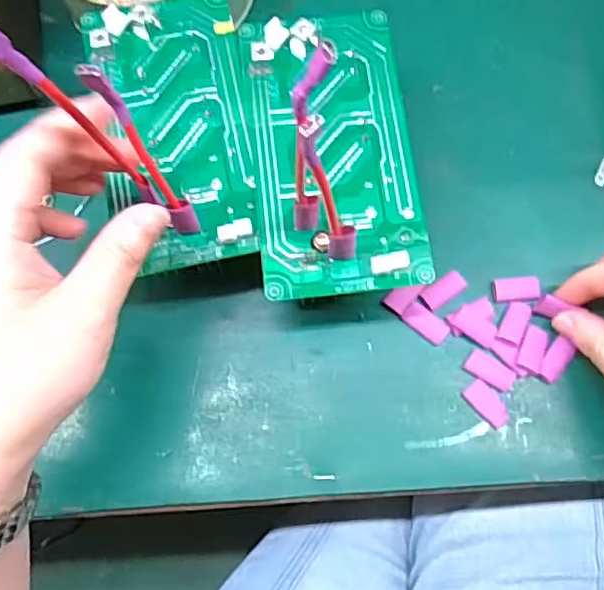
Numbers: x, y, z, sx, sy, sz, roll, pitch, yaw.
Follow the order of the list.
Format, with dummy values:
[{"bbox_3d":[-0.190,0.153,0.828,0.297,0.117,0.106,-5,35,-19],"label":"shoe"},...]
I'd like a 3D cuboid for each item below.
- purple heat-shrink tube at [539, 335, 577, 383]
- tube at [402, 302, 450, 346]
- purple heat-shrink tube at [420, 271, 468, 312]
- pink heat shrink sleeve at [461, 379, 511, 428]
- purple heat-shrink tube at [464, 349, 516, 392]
[{"bbox_3d":[0.134,0.035,0.308,0.012,0.006,0.023,38,79,11],"label":"purple heat-shrink tube"},{"bbox_3d":[0.067,0.015,0.315,0.025,0.004,0.013,38,79,11],"label":"tube"},{"bbox_3d":[0.078,-0.003,0.318,0.025,0.004,0.012,-36,76,-8],"label":"purple heat-shrink tube"},{"bbox_3d":[0.097,0.056,0.303,0.014,0.004,0.026,-44,77,-10],"label":"pink heat shrink sleeve"},{"bbox_3d":[0.100,0.040,0.306,0.026,0.004,0.013,34,78,11],"label":"purple heat-shrink tube"}]

